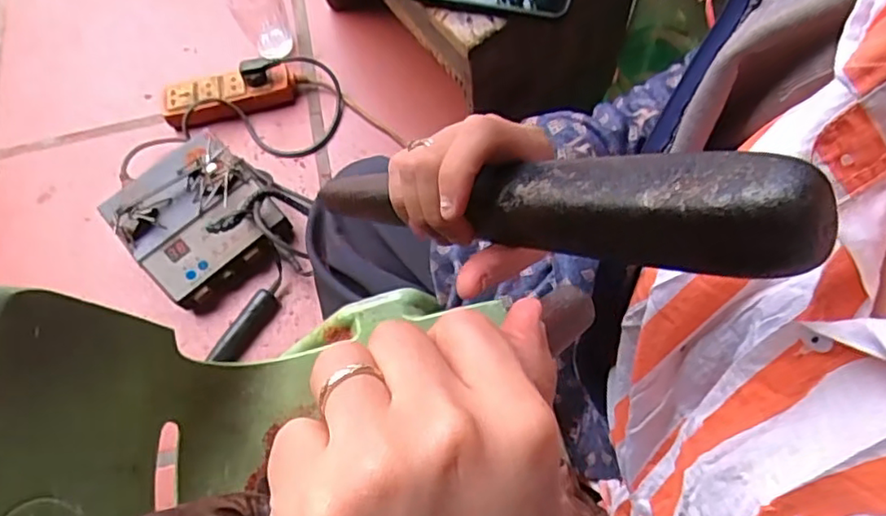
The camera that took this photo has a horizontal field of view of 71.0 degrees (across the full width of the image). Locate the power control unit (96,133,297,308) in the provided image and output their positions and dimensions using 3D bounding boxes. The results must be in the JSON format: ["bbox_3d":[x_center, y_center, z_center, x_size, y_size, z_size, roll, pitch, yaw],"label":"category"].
[{"bbox_3d":[-0.316,-0.051,0.817,0.186,0.097,0.181,-42,71,-13],"label":"power control unit"}]

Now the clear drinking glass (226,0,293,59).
[{"bbox_3d":[-0.277,-0.369,0.930,0.071,0.105,0.069,-28,68,-7],"label":"clear drinking glass"}]

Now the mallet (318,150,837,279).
[{"bbox_3d":[0.027,-0.022,0.284,0.263,0.031,0.035,9,61,48],"label":"mallet"}]

